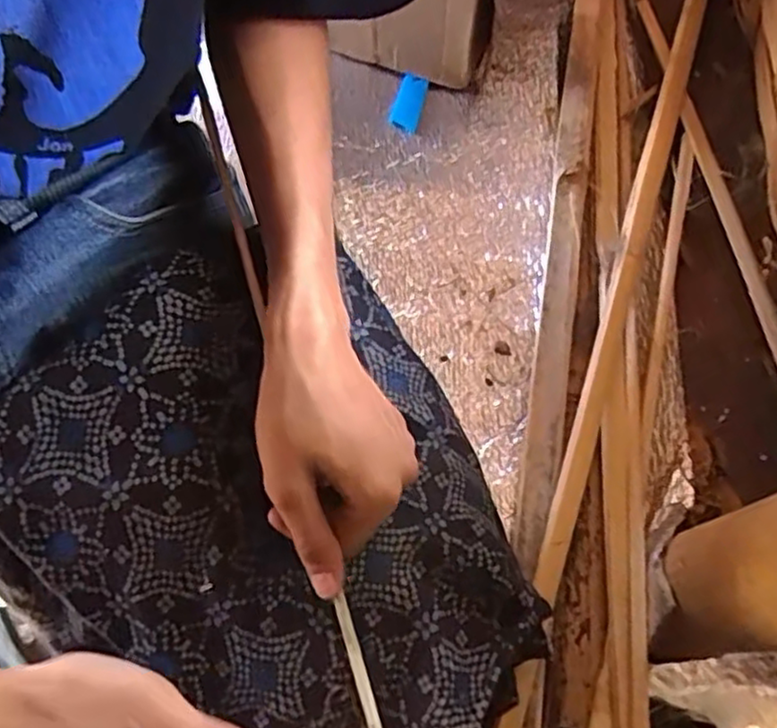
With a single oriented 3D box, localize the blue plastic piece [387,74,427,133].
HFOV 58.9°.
[{"bbox_3d":[0.018,-0.241,0.636,0.027,0.007,0.061,13,67,5],"label":"blue plastic piece"}]

